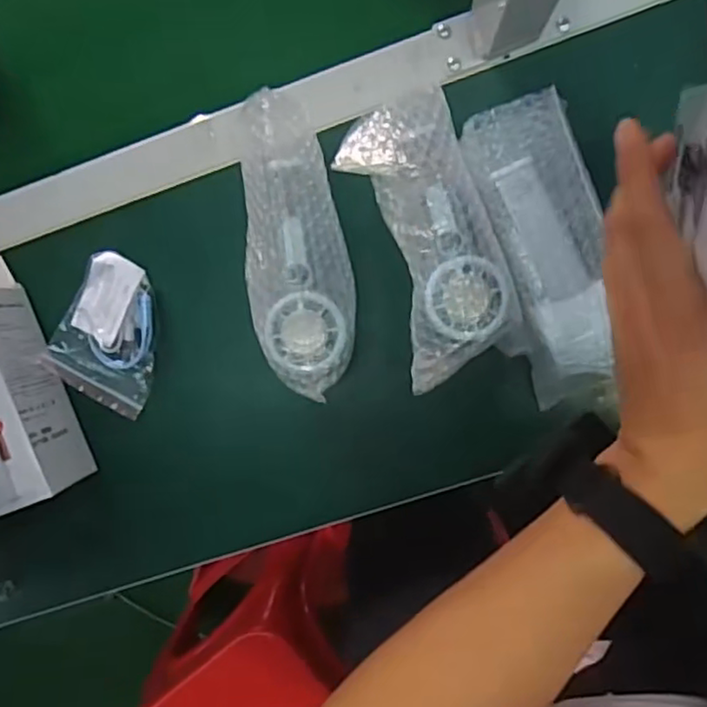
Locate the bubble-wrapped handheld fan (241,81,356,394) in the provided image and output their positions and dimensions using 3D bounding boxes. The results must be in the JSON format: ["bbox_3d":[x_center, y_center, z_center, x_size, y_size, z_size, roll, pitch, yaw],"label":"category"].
[{"bbox_3d":[-0.038,-0.075,0.469,0.069,0.089,0.196,-3,95,6],"label":"bubble-wrapped handheld fan"}]

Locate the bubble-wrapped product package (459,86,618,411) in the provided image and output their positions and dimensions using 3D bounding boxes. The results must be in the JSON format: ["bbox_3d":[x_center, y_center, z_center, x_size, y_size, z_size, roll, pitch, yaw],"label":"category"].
[{"bbox_3d":[0.132,-0.079,0.464,0.082,0.052,0.195,-12,94,6],"label":"bubble-wrapped product package"}]

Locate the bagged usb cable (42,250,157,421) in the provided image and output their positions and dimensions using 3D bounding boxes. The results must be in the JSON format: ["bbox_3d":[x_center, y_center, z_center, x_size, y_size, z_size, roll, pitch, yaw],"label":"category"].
[{"bbox_3d":[-0.191,-0.016,0.531,0.084,0.022,0.114,29,97,2],"label":"bagged usb cable"}]

